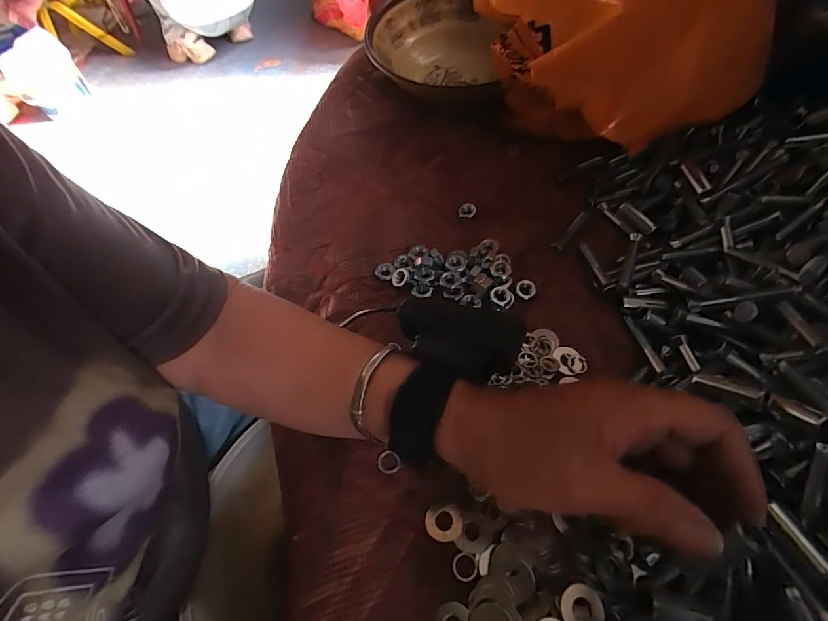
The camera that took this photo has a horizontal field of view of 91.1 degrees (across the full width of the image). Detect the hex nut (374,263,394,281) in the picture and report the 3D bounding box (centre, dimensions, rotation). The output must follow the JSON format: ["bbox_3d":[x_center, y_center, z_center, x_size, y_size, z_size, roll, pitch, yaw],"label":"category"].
[{"bbox_3d":[-0.025,-0.032,0.334,0.015,0.006,0.015,4,56,7],"label":"hex nut"}]

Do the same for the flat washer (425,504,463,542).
[{"bbox_3d":[0.017,0.121,0.232,0.021,0.004,0.019,0,56,4],"label":"flat washer"}]

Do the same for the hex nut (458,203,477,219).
[{"bbox_3d":[0.048,-0.090,0.364,0.016,0.004,0.016,1,56,5],"label":"hex nut"}]

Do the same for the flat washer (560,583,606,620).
[{"bbox_3d":[0.083,0.148,0.200,0.021,0.004,0.020,-2,56,3],"label":"flat washer"}]

